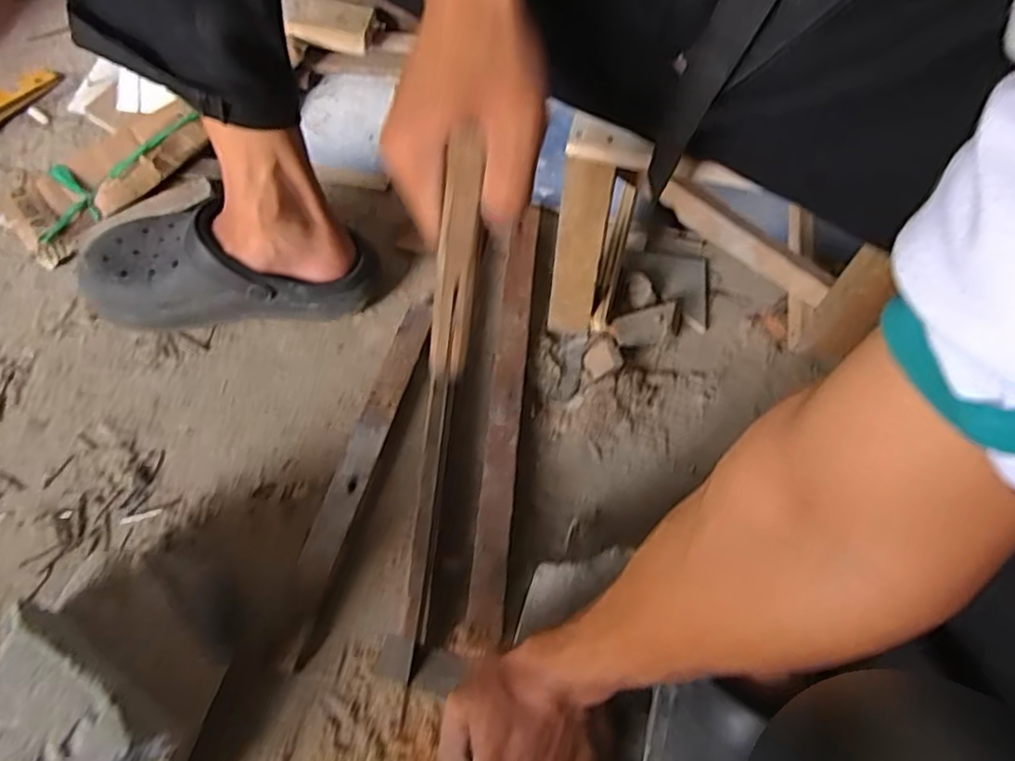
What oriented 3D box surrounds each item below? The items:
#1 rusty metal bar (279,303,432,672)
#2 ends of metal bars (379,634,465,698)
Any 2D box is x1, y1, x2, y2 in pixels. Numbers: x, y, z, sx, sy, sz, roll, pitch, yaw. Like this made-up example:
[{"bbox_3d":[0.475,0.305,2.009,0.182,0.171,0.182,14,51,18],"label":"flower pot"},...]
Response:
[{"bbox_3d":[-0.133,0.077,0.563,0.031,0.031,0.326,16,66,4],"label":"rusty metal bar"},{"bbox_3d":[-0.059,0.193,0.428,0.058,0.005,0.027,8,64,16],"label":"ends of metal bars"}]

